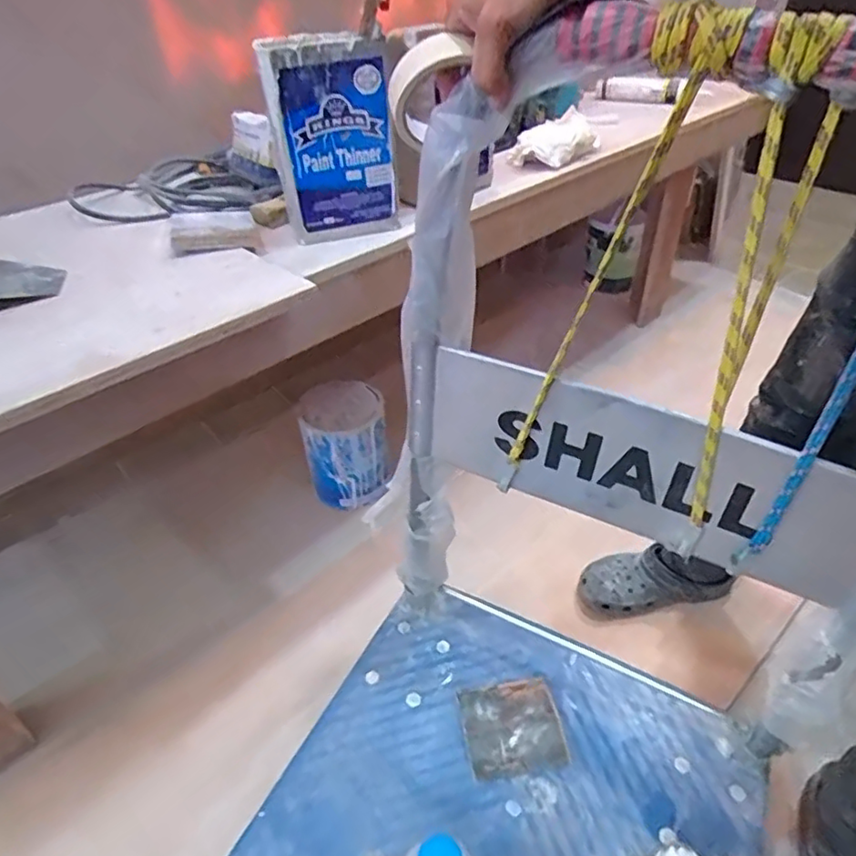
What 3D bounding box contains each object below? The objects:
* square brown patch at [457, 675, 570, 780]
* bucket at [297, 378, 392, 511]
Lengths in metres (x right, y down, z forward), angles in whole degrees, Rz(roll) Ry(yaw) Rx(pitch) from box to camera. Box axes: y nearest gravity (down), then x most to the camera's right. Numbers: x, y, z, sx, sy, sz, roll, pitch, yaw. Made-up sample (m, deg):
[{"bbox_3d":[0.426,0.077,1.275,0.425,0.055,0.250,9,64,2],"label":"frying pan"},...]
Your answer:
[{"bbox_3d":[0.097,0.343,0.696,0.113,0.012,0.102,-3,44,-10],"label":"square brown patch"},{"bbox_3d":[-0.156,0.026,1.172,0.159,0.211,0.140,-8,36,-1],"label":"bucket"}]

